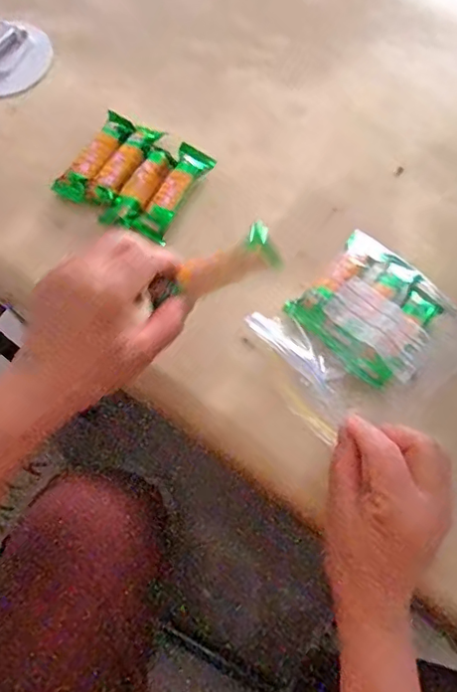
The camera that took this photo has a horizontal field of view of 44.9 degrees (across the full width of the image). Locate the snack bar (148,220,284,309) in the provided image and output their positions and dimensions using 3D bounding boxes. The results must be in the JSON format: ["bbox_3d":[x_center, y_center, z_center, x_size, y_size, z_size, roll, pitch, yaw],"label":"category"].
[{"bbox_3d":[-0.008,-0.049,0.345,0.080,0.016,0.026,-28,70,-5],"label":"snack bar"}]

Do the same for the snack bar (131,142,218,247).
[{"bbox_3d":[-0.044,-0.127,0.453,0.027,0.014,0.089,25,71,10],"label":"snack bar"}]

